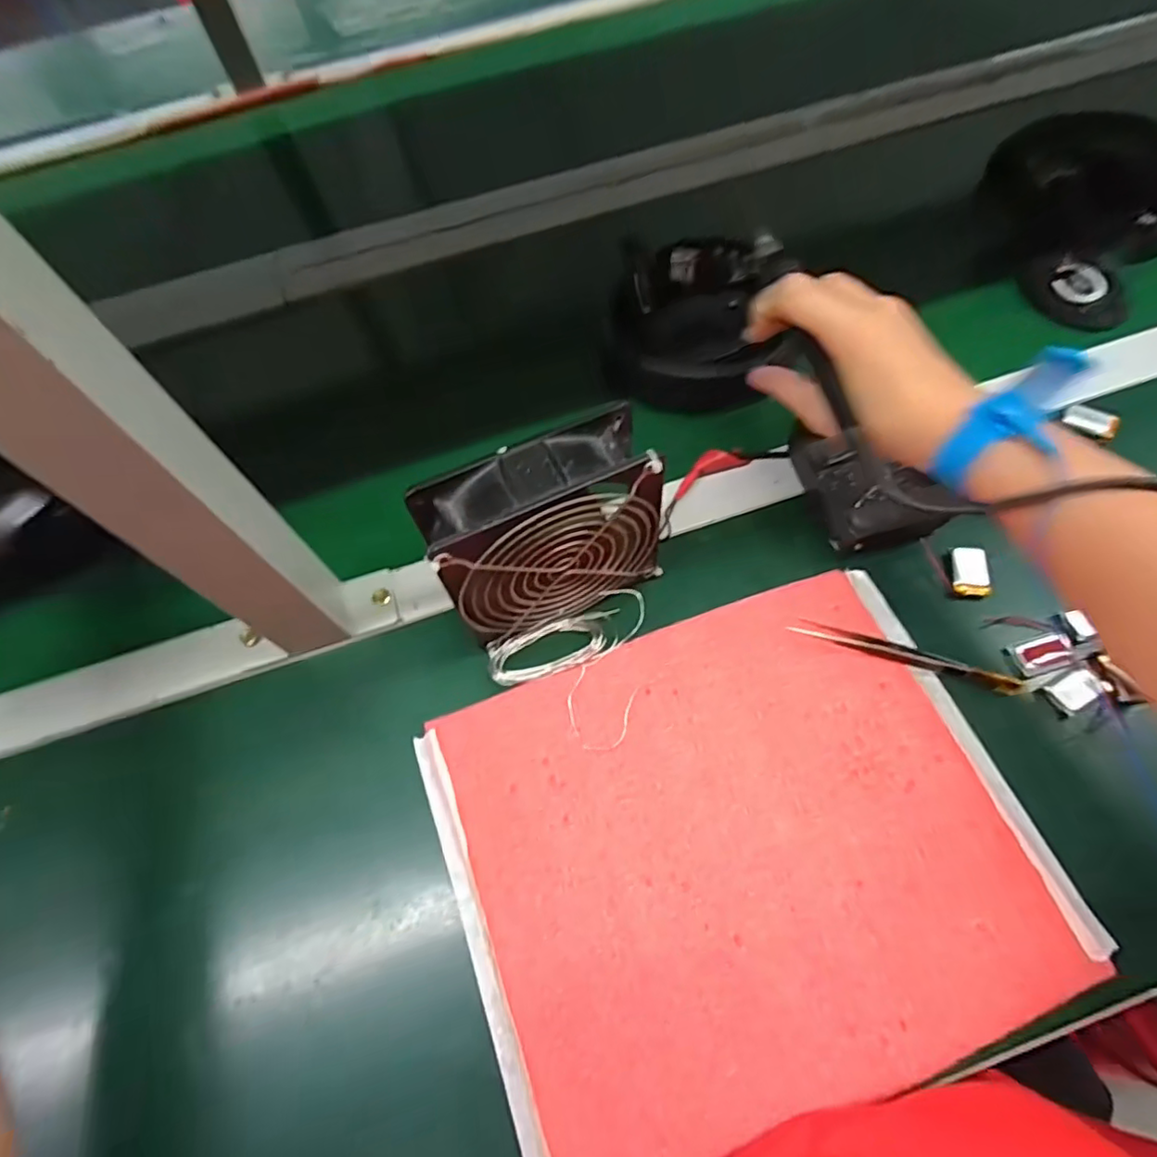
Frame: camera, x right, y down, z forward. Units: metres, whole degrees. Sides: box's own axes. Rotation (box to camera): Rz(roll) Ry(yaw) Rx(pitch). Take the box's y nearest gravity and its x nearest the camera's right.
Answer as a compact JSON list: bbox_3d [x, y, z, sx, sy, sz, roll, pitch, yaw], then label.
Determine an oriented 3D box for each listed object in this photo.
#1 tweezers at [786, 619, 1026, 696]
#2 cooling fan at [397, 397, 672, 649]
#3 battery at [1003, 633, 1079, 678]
[{"bbox_3d":[0.181,0.042,0.338,0.116,0.012,0.010,16,65,14],"label":"tweezers"},{"bbox_3d":[-0.016,-0.023,0.330,0.126,0.111,0.048,-24,62,-8],"label":"cooling fan"},{"bbox_3d":[0.258,0.040,0.337,0.029,0.008,0.019,-16,62,-3],"label":"battery"}]

